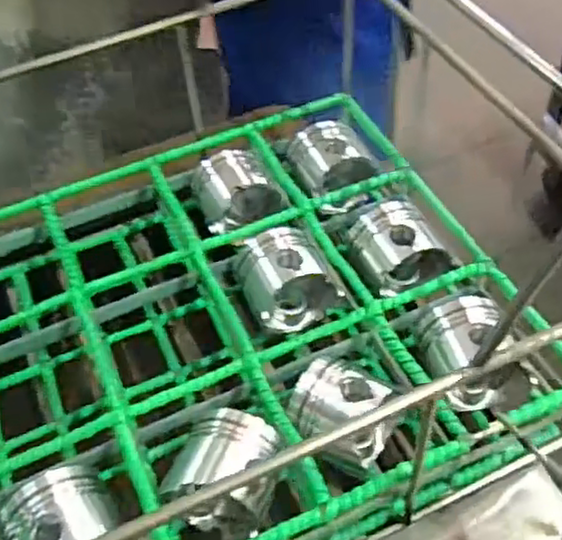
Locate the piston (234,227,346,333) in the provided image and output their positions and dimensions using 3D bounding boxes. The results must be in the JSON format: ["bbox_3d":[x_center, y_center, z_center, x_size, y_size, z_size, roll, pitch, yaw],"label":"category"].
[{"bbox_3d":[0.004,0.015,0.752,0.093,0.084,0.105,-20,53,-12],"label":"piston"}]

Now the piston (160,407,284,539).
[{"bbox_3d":[-0.047,0.190,0.628,0.093,0.094,0.100,9,53,11],"label":"piston"}]

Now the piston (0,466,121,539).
[{"bbox_3d":[-0.185,0.228,0.593,0.093,0.072,0.100,-24,54,-14],"label":"piston"}]

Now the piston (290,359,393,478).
[{"bbox_3d":[0.054,0.141,0.633,0.093,0.078,0.081,28,59,23],"label":"piston"}]

